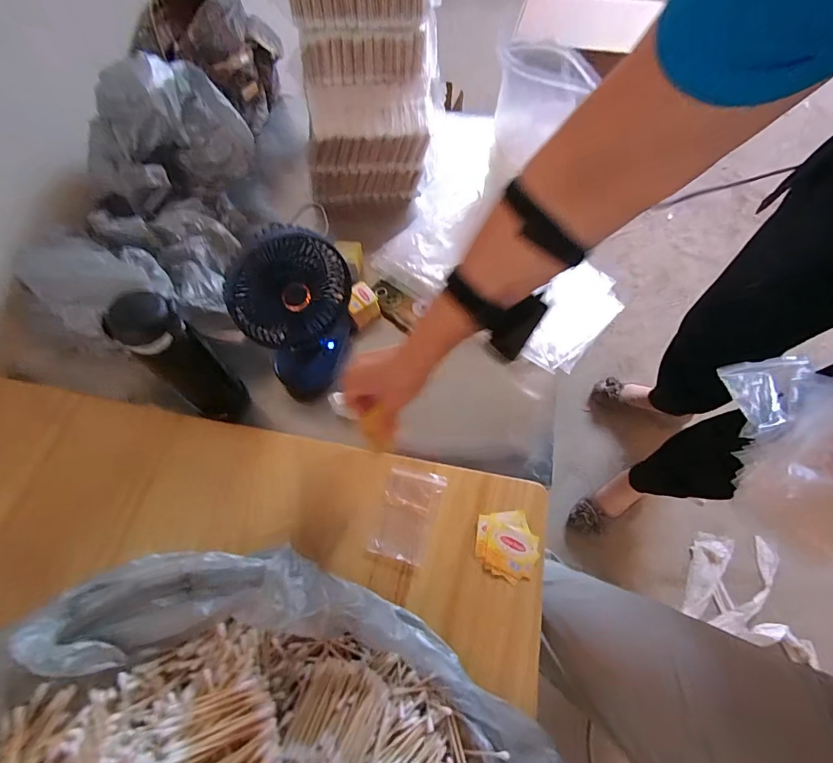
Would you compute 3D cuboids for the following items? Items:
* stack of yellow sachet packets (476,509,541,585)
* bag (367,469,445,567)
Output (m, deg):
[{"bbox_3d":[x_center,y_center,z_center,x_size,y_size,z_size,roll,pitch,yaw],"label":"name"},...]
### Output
[{"bbox_3d":[0.099,0.178,0.443,0.064,0.011,0.071,0,62,3],"label":"stack of yellow sachet packets"},{"bbox_3d":[-0.010,0.148,0.459,0.062,0.008,0.099,12,63,10],"label":"bag"}]

